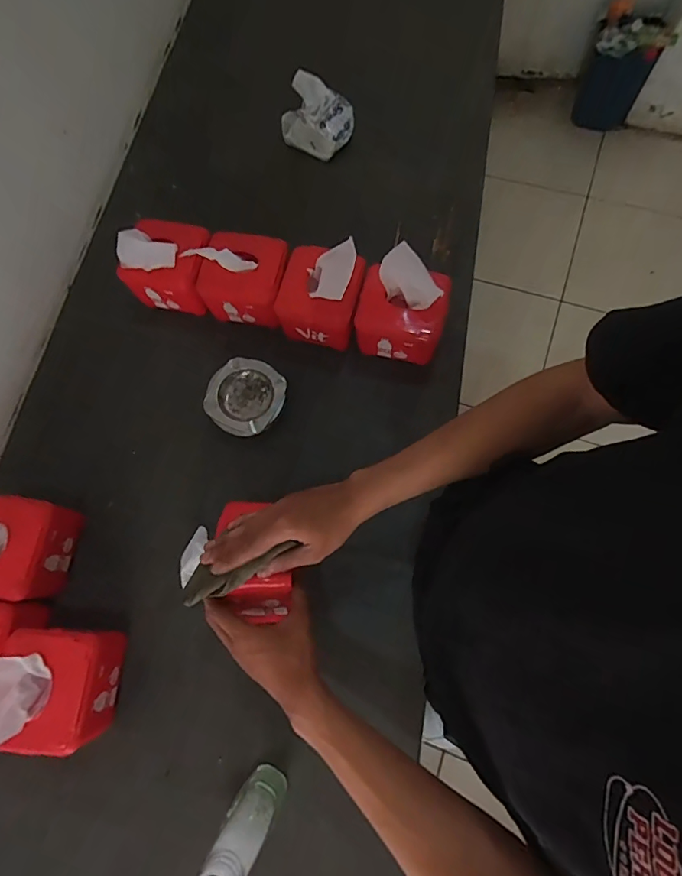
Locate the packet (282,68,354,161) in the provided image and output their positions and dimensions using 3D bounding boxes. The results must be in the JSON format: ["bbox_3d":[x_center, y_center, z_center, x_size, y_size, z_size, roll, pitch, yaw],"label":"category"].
[{"bbox_3d":[-0.044,-0.617,0.852,0.121,0.114,0.089,31,76,11],"label":"packet"}]

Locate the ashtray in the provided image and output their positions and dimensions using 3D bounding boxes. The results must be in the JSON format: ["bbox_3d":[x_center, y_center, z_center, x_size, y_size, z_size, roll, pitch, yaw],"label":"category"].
[{"bbox_3d":[-0.148,-0.063,0.712,0.119,0.035,0.121,21,75,9],"label":"ashtray"}]

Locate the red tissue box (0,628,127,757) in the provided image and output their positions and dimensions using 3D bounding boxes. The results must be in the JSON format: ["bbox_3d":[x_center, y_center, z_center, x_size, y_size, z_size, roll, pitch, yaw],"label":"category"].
[{"bbox_3d":[-0.350,0.303,0.555,0.121,0.140,0.129,-5,72,1],"label":"red tissue box"}]

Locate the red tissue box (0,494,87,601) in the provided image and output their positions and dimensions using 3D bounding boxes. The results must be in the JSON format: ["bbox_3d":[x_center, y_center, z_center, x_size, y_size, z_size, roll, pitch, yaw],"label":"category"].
[{"bbox_3d":[-0.444,0.143,0.609,0.113,0.145,0.129,9,73,5],"label":"red tissue box"}]

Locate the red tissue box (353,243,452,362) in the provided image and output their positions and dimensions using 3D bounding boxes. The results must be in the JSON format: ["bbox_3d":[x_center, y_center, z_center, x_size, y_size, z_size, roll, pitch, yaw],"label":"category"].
[{"bbox_3d":[0.094,-0.194,0.683,0.126,0.141,0.105,18,74,8],"label":"red tissue box"}]

